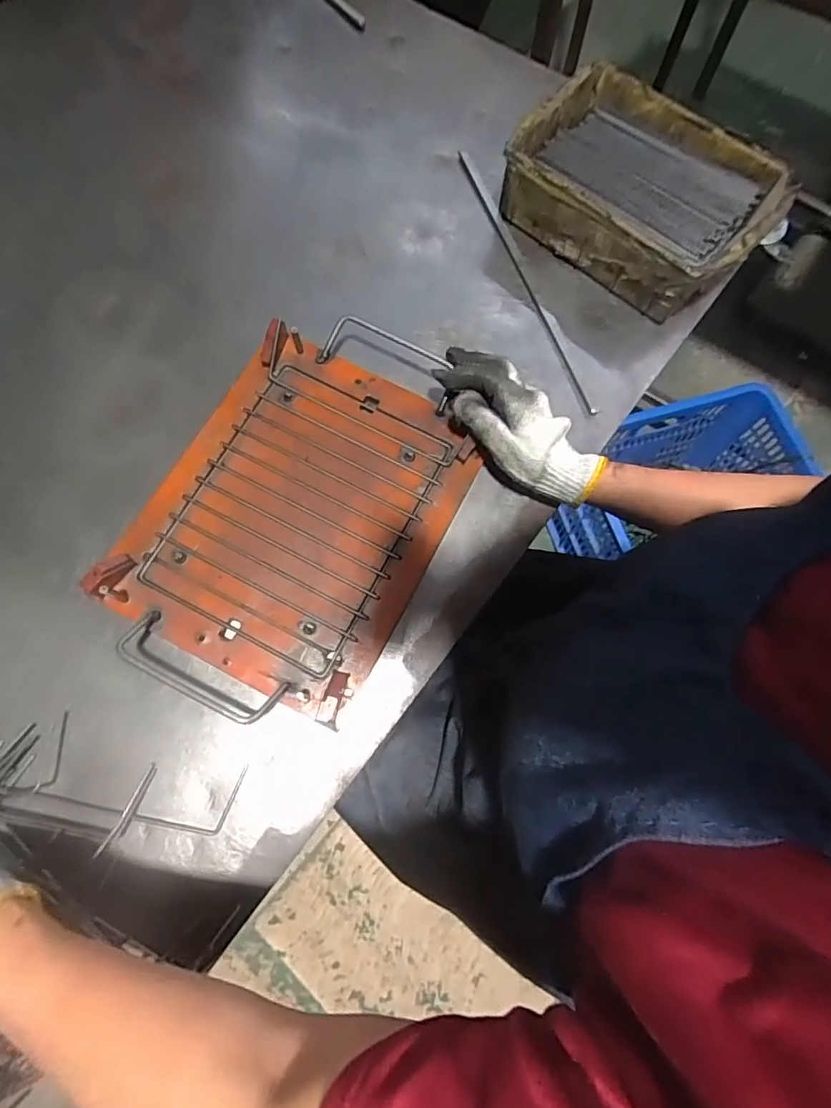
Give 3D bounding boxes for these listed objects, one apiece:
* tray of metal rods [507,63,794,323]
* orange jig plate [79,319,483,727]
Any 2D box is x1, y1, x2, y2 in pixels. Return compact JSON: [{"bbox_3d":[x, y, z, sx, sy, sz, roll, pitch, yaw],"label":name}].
[{"bbox_3d":[0.231,-0.371,0.568,0.251,0.081,0.176,42,76,12],"label":"tray of metal rods"},{"bbox_3d":[-0.102,-0.041,0.485,0.243,0.023,0.301,26,74,8],"label":"orange jig plate"}]

